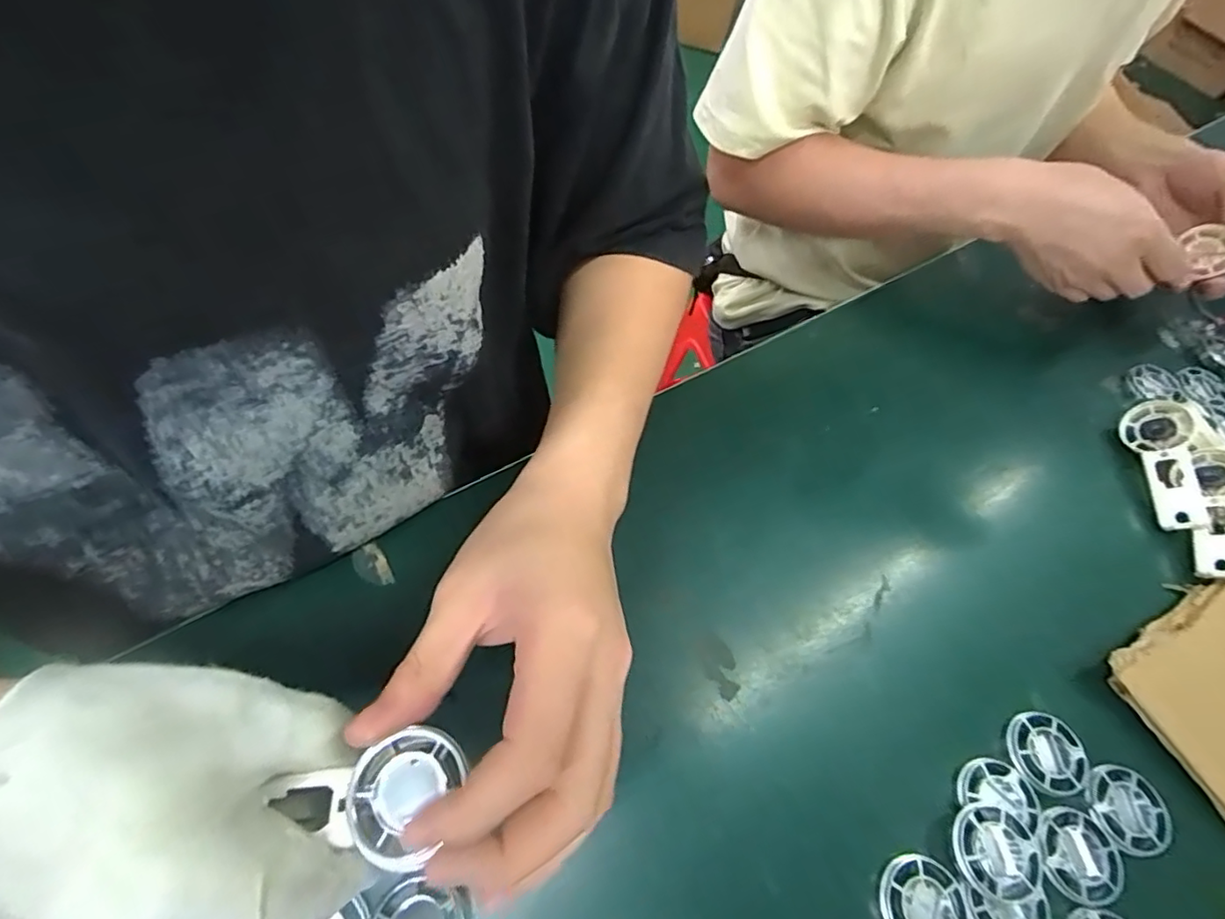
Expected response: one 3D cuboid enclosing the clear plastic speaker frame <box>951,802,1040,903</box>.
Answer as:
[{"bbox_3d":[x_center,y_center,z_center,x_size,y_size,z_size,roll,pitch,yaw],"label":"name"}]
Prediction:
[{"bbox_3d":[0.178,0.184,0.273,0.037,0.013,0.037,-15,64,-15],"label":"clear plastic speaker frame"}]

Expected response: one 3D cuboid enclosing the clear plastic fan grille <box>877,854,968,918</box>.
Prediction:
[{"bbox_3d":[0.141,0.201,0.268,0.037,0.011,0.032,3,60,-6],"label":"clear plastic fan grille"}]

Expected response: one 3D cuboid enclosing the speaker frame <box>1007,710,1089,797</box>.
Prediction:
[{"bbox_3d":[0.227,0.153,0.303,0.039,0.005,0.038,21,60,5],"label":"speaker frame"}]

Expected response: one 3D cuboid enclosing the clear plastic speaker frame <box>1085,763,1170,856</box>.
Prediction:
[{"bbox_3d":[0.258,0.175,0.292,0.037,0.004,0.038,-33,70,-23],"label":"clear plastic speaker frame"}]

